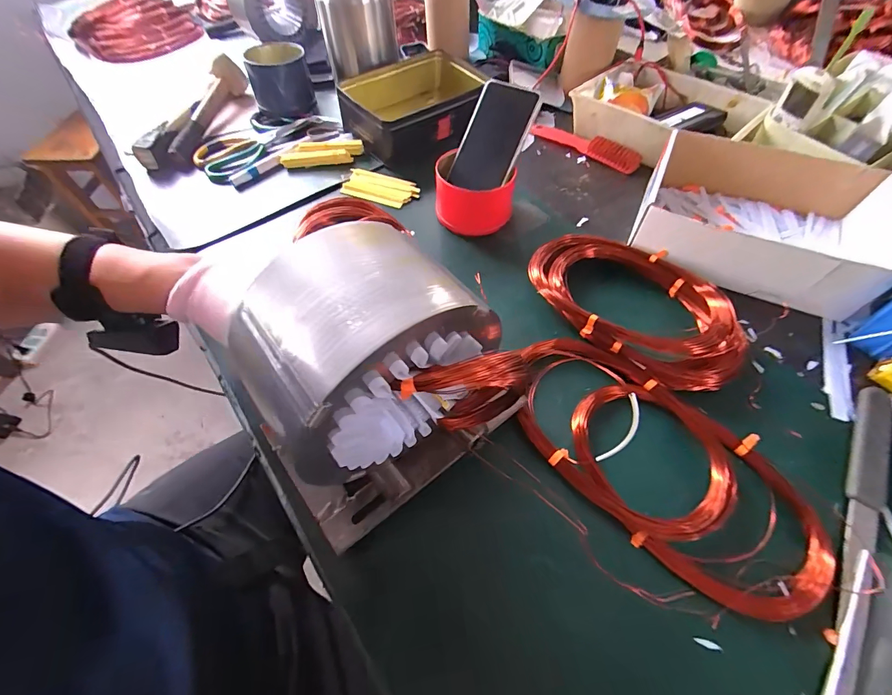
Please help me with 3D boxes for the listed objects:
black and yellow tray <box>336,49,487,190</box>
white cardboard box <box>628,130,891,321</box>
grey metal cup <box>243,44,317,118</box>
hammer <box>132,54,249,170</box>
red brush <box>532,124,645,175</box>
[{"bbox_3d":[-0.040,-0.389,0.623,0.234,0.075,0.161,-31,61,-16],"label":"black and yellow tray"},{"bbox_3d":[0.379,-0.154,0.464,0.261,0.076,0.199,22,61,16],"label":"white cardboard box"},{"bbox_3d":[-0.275,-0.444,0.642,0.094,0.083,0.089,-1,57,2],"label":"grey metal cup"},{"bbox_3d":[-0.416,-0.395,0.641,0.061,0.045,0.267,7,58,7],"label":"hammer"},{"bbox_3d":[0.221,-0.326,0.611,0.180,0.022,0.038,39,67,24],"label":"red brush"}]

